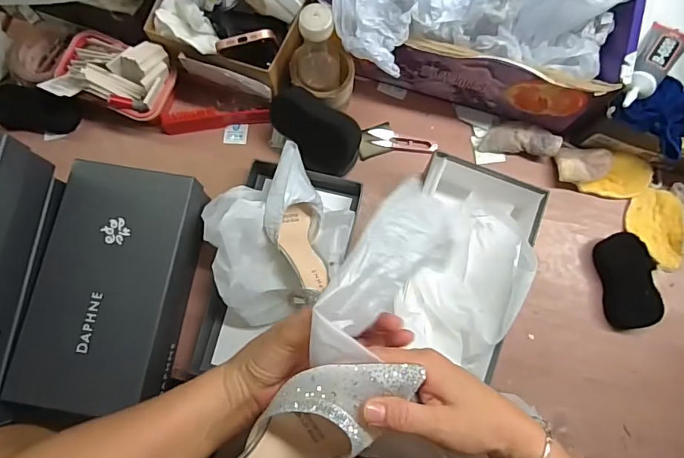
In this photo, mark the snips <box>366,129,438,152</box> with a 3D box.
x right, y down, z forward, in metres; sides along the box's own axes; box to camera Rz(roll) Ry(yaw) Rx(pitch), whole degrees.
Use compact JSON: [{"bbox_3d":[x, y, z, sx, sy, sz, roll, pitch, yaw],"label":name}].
[{"bbox_3d":[0.092,-0.134,0.687,0.102,0.017,0.028,9,78,2],"label":"snips"}]

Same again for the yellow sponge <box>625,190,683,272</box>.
[{"bbox_3d":[0.452,-0.001,0.650,0.066,0.024,0.115,0,78,0],"label":"yellow sponge"}]

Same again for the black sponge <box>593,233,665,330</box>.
[{"bbox_3d":[0.400,0.072,0.636,0.069,0.034,0.130,-6,78,-1],"label":"black sponge"}]

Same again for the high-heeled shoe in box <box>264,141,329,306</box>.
[{"bbox_3d":[-0.062,-0.006,0.610,0.073,0.072,0.211,-12,79,-3],"label":"high-heeled shoe in box"}]

